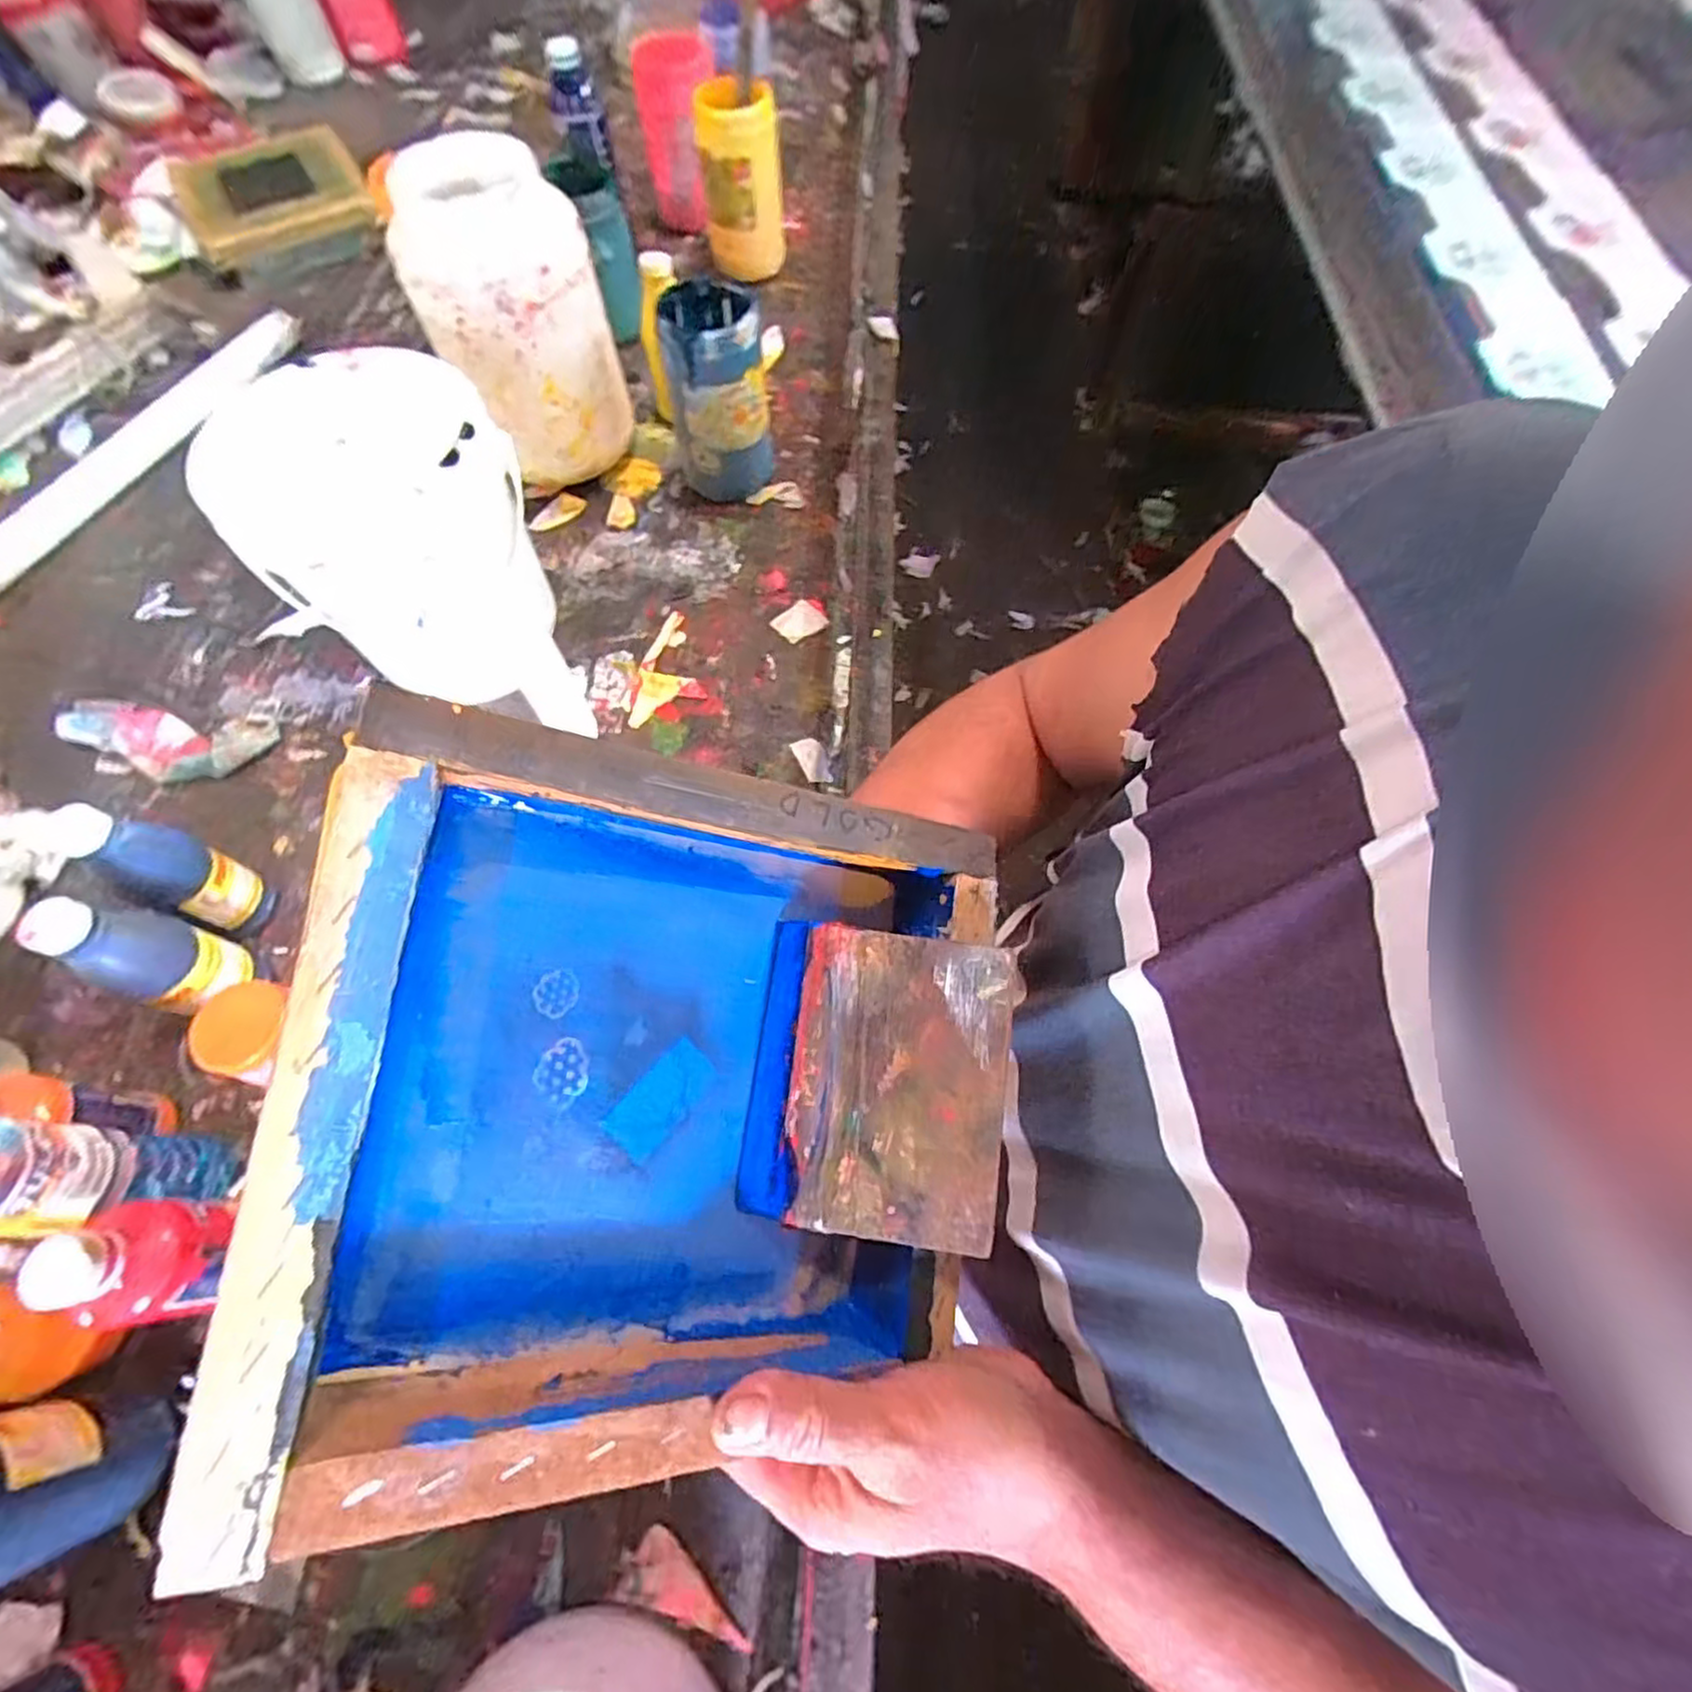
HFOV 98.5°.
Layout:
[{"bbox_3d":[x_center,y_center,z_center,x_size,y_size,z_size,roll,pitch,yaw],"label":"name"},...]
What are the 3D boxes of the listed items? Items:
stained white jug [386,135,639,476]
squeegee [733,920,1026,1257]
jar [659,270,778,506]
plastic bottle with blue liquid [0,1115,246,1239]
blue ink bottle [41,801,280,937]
[{"bbox_3d":[-0.301,-0.473,0.686,0.148,0.248,0.114,-1,65,-1],"label":"stained white jug"},{"bbox_3d":[0.012,0.096,0.300,0.104,0.007,0.118,5,81,12],"label":"squeegee"},{"bbox_3d":[-0.127,-0.444,0.719,0.090,0.167,0.106,-11,65,-6],"label":"jar"},{"bbox_3d":[-0.428,0.185,0.407,0.047,0.186,0.053,2,65,0],"label":"plastic bottle with blue liquid"},{"bbox_3d":[-0.464,0.018,0.510,0.043,0.151,0.046,25,67,11],"label":"blue ink bottle"}]

